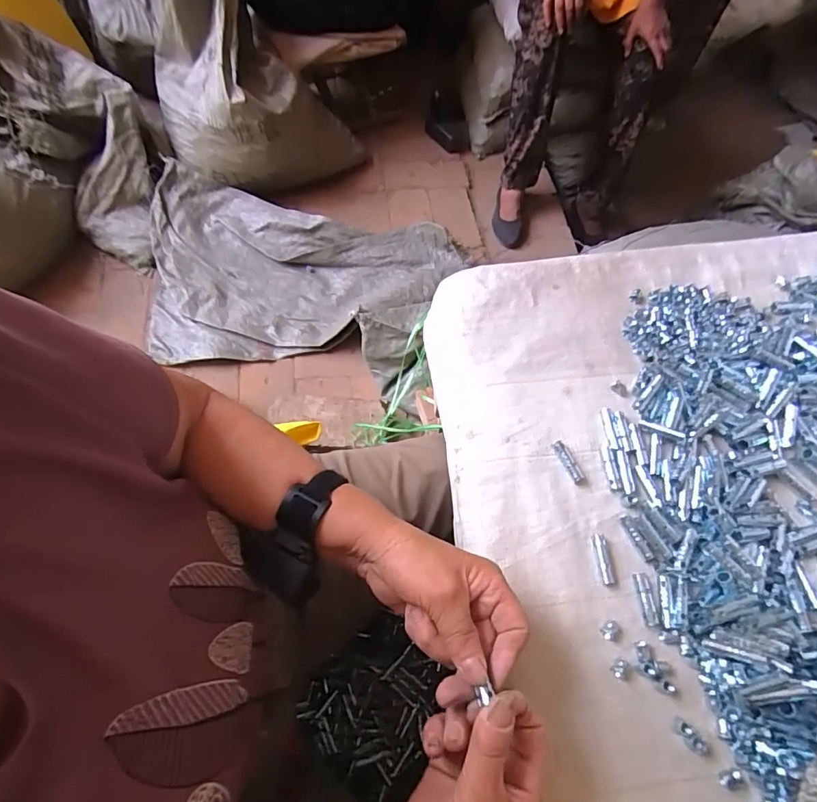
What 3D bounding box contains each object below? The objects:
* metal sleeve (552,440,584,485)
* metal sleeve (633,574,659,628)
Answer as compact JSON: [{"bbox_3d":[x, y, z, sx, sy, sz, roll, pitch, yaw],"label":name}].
[{"bbox_3d":[0.154,0.059,0.454,0.012,0.008,0.043,-23,67,-13],"label":"metal sleeve"},{"bbox_3d":[0.207,0.172,0.410,0.014,0.008,0.042,-8,77,-6],"label":"metal sleeve"}]

